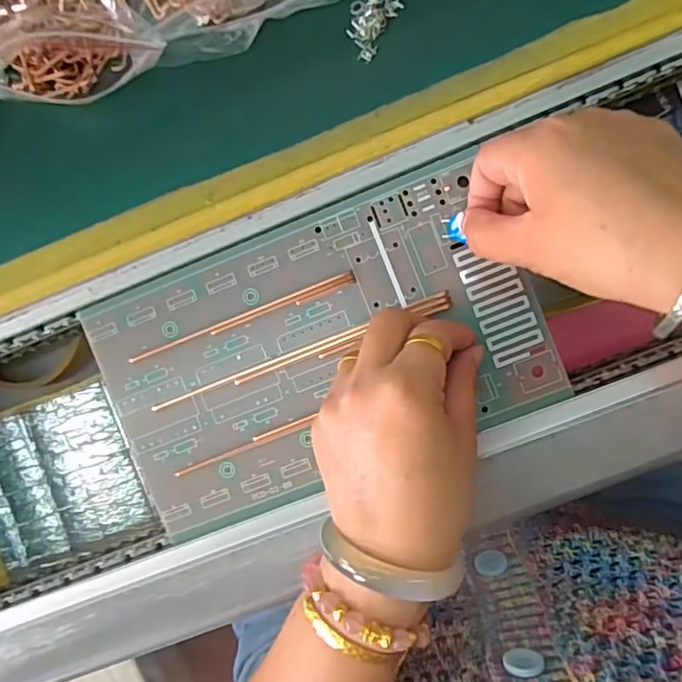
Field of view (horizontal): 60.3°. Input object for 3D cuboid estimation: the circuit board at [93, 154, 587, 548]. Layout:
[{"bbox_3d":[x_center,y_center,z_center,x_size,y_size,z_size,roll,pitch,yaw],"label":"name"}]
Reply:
[{"bbox_3d":[-0.011,0.007,0.304,0.220,0.005,0.129,-21,91,5],"label":"circuit board"}]

